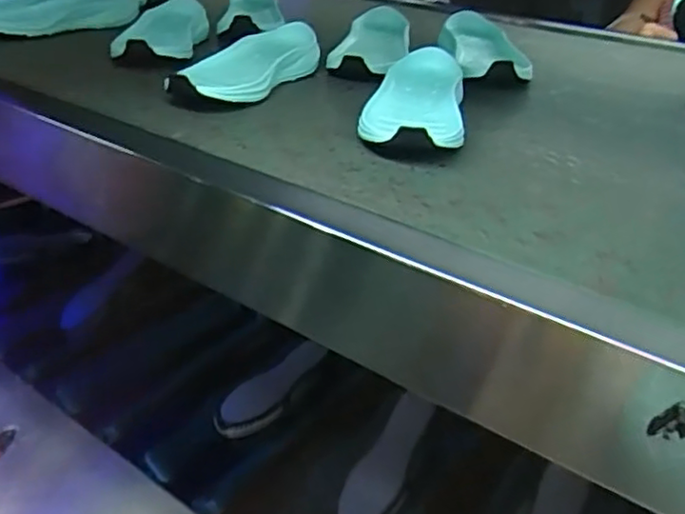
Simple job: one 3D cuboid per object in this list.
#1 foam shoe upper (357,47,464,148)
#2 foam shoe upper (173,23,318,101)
[{"bbox_3d":[0.068,-0.146,0.604,0.087,0.042,0.232,6,31,7],"label":"foam shoe upper"},{"bbox_3d":[-0.104,-0.204,0.679,0.090,0.047,0.200,21,35,28],"label":"foam shoe upper"}]

